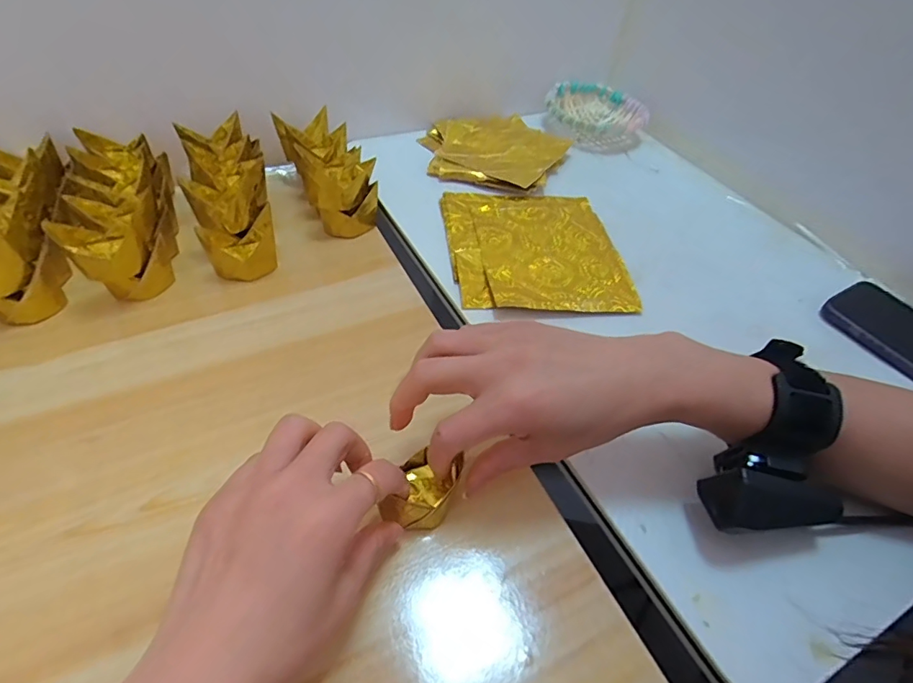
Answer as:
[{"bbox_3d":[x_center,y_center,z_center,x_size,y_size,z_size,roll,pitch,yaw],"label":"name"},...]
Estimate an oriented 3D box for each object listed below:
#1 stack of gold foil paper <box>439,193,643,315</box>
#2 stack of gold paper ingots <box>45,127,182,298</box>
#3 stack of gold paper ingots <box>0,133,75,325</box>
[{"bbox_3d":[0.070,-0.089,0.451,0.150,0.009,0.173,-3,49,-7],"label":"stack of gold foil paper"},{"bbox_3d":[-0.276,-0.117,0.420,0.062,0.064,0.176,-13,50,-17],"label":"stack of gold paper ingots"},{"bbox_3d":[-0.347,-0.091,0.391,0.072,0.062,0.163,-10,49,-15],"label":"stack of gold paper ingots"}]

